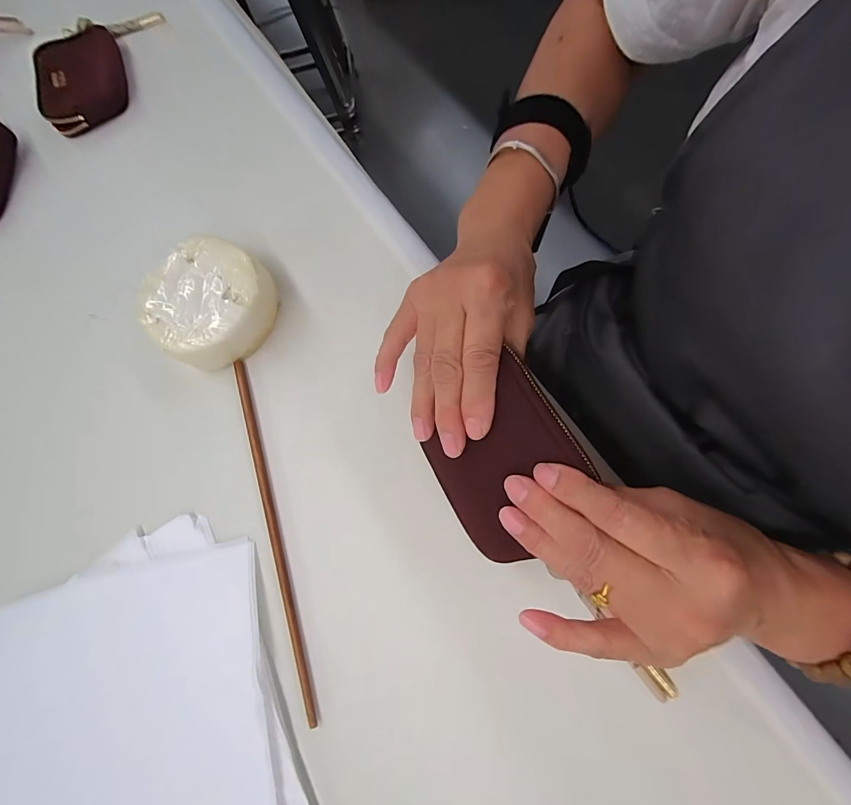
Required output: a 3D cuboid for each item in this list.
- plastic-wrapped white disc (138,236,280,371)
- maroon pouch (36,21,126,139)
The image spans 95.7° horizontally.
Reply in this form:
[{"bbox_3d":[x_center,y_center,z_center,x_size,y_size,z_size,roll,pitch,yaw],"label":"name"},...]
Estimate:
[{"bbox_3d":[-0.164,-0.074,0.295,0.086,0.040,0.089,-2,76,7],"label":"plastic-wrapped white disc"},{"bbox_3d":[-0.351,-0.334,0.395,0.081,0.021,0.126,-26,74,1],"label":"maroon pouch"}]

